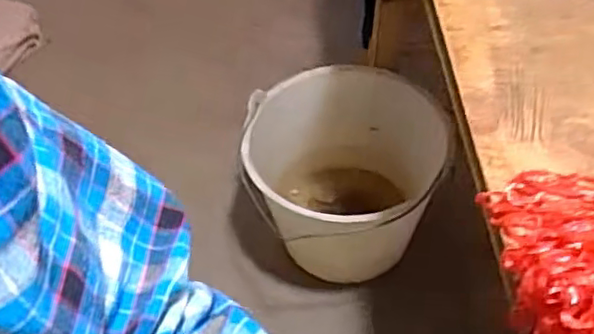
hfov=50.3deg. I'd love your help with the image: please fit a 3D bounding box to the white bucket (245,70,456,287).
[{"bbox_3d":[0.068,0.023,1.039,0.324,0.236,0.353,1,54,-2],"label":"white bucket"}]

